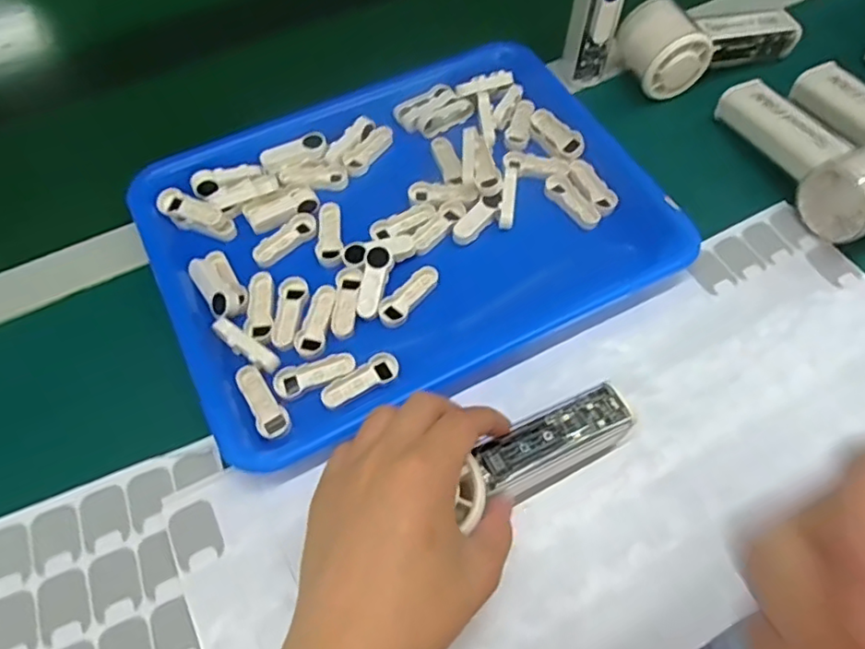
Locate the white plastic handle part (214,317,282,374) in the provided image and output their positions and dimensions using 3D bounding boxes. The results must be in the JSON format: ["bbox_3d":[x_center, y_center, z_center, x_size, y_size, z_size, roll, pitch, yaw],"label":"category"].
[{"bbox_3d":[-0.117,0.013,0.367,0.047,0.013,0.013,32,66,17],"label":"white plastic handle part"}]

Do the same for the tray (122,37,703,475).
[{"bbox_3d":[-0.023,-0.078,0.420,0.329,0.040,0.249,-26,63,-13],"label":"tray"}]

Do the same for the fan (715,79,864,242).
[{"bbox_3d":[0.282,-0.129,0.431,0.061,0.054,0.156,-19,62,-9],"label":"fan"}]

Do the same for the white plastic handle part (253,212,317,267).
[{"bbox_3d":[-0.104,-0.060,0.414,0.019,0.004,0.052,38,68,20],"label":"white plastic handle part"}]

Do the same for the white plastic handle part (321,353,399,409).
[{"bbox_3d":[-0.045,0.034,0.364,0.051,0.006,0.015,-30,64,-15],"label":"white plastic handle part"}]

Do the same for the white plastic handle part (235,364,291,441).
[{"bbox_3d":[-0.104,0.048,0.360,0.018,0.012,0.051,-30,64,-15],"label":"white plastic handle part"}]

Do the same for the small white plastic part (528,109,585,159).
[{"bbox_3d":[0.095,-0.146,0.454,0.018,0.015,0.050,-36,66,-17],"label":"small white plastic part"}]

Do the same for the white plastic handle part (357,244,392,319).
[{"bbox_3d":[-0.039,-0.029,0.390,0.017,0.006,0.051,8,75,7],"label":"white plastic handle part"}]

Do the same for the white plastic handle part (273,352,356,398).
[{"bbox_3d":[-0.073,0.031,0.365,0.050,0.005,0.017,-18,62,-9],"label":"white plastic handle part"}]

